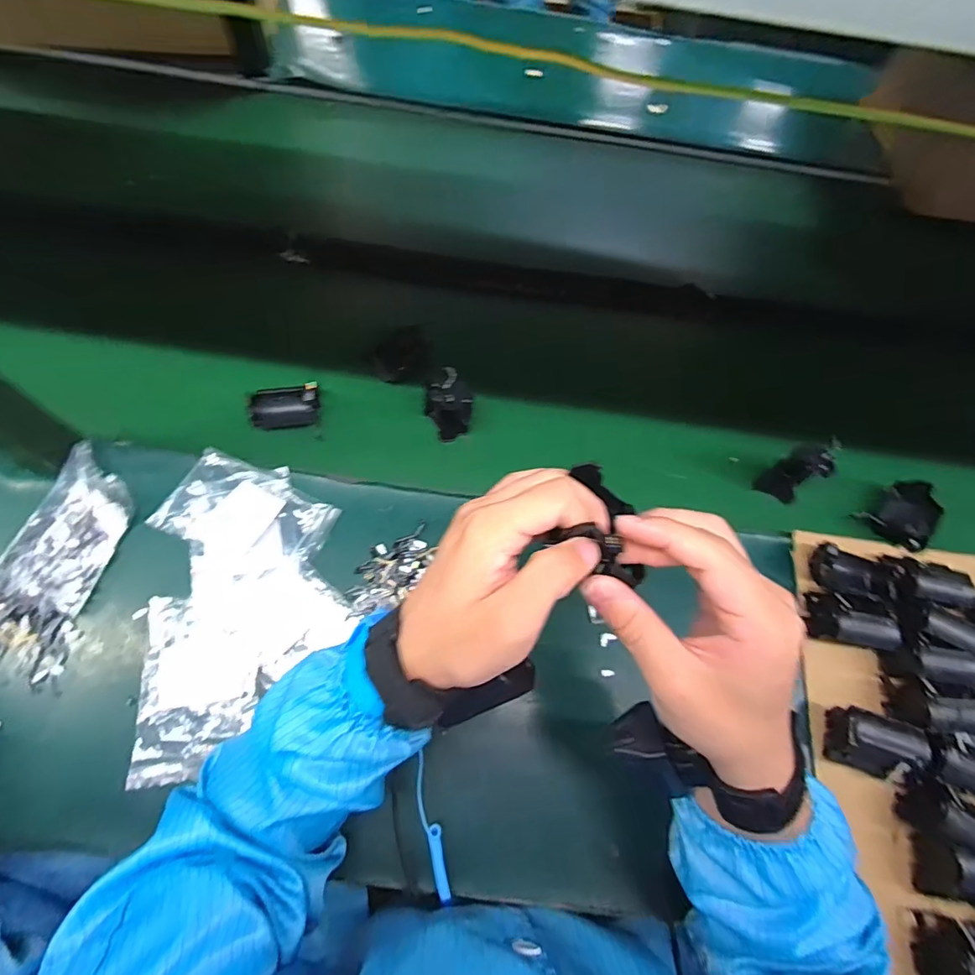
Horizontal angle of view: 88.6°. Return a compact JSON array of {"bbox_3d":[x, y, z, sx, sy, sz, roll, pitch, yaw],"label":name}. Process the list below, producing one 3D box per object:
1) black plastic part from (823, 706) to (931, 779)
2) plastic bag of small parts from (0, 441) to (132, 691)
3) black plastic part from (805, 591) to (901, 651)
[{"bbox_3d":[0.340,0.226,0.440,0.064,0.045,0.045,18,67,5],"label":"black plastic part"},{"bbox_3d":[-0.404,0.064,0.463,0.095,0.024,0.199,16,76,4],"label":"plastic bag of small parts"},{"bbox_3d":[0.348,0.129,0.481,0.067,0.049,0.045,13,66,2],"label":"black plastic part"}]

